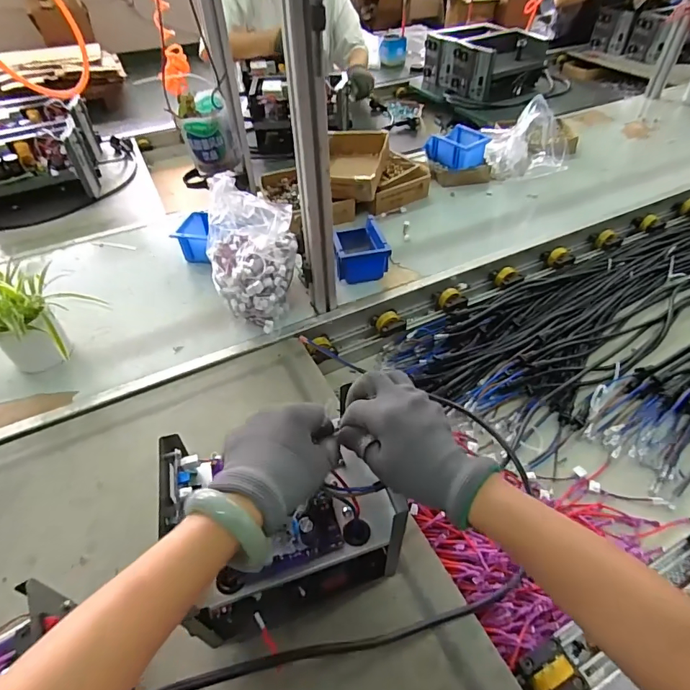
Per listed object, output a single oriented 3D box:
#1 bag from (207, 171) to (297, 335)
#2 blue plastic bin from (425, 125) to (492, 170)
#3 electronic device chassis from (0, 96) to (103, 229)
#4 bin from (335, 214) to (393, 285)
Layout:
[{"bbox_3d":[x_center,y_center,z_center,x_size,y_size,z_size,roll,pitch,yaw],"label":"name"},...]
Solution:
[{"bbox_3d":[-0.162,-0.147,0.768,0.149,0.204,0.160,1,47,3],"label":"bag"},{"bbox_3d":[0.299,-0.532,1.160,0.124,0.067,0.142,-22,50,-18],"label":"blue plastic bin"},{"bbox_3d":[-0.837,-0.513,1.185,0.277,0.164,0.418,-17,48,-14],"label":"electronic device chassis"},{"bbox_3d":[0.027,-0.191,0.883,0.102,0.079,0.127,-8,47,-5],"label":"bin"}]

